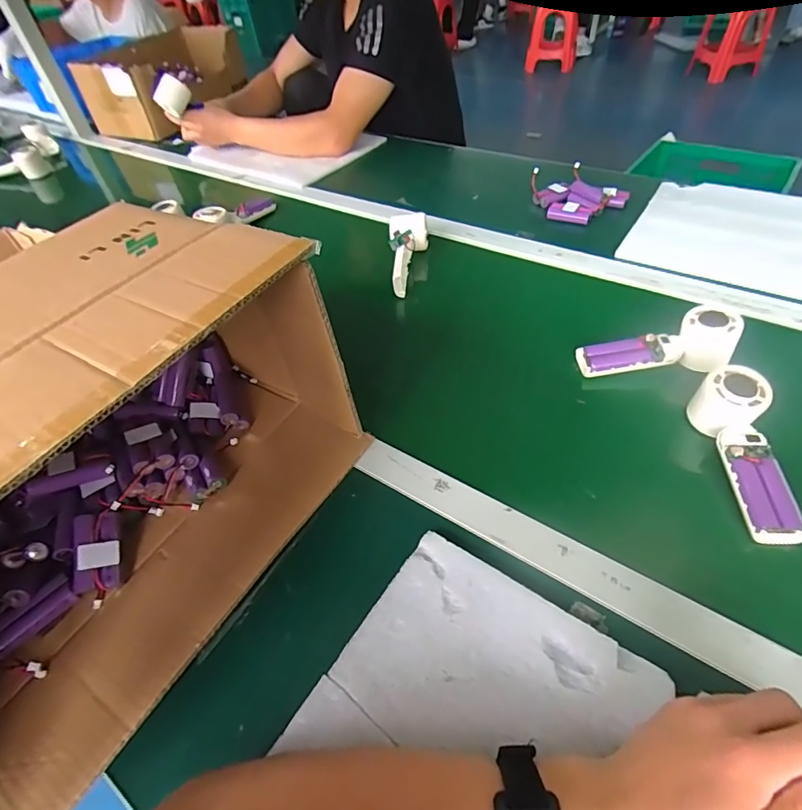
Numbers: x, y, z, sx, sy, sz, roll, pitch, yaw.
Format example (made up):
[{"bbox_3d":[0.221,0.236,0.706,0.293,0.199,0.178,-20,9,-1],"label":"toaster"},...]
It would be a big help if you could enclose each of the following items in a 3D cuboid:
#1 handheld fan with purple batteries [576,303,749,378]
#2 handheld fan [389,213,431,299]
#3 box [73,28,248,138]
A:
[{"bbox_3d":[0.291,-0.064,0.537,0.168,0.047,0.062,-11,46,17],"label":"handheld fan with purple batteries"},{"bbox_3d":[0.004,-0.227,0.715,0.045,0.074,0.153,9,65,14],"label":"handheld fan"},{"bbox_3d":[-0.650,-0.906,1.313,0.275,0.164,0.438,12,51,15],"label":"box"}]

